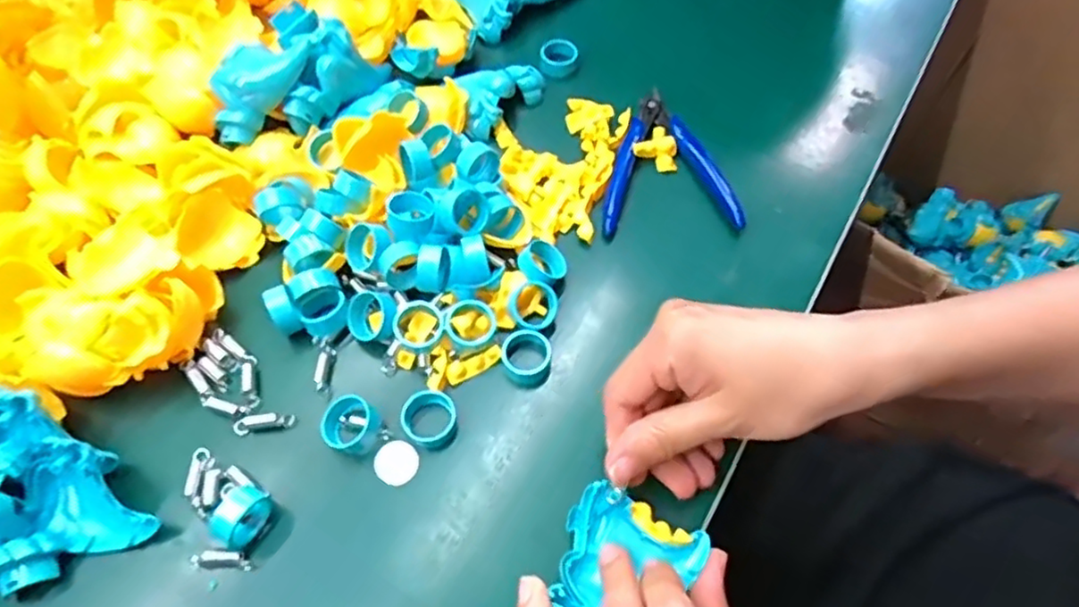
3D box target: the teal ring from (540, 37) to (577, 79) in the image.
[{"bbox_3d":[0.013,-0.168,0.448,0.025,0.016,0.020,2,59,3],"label":"teal ring"}]

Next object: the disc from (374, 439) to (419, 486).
[{"bbox_3d":[-0.068,0.076,0.310,0.020,0.005,0.021,-1,59,1],"label":"disc"}]

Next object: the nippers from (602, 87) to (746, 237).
[{"bbox_3d":[0.073,-0.090,0.397,0.078,0.017,0.105,-4,59,-1],"label":"nippers"}]

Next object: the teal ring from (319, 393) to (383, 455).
[{"bbox_3d":[-0.091,0.058,0.312,0.026,0.012,0.025,-1,59,1],"label":"teal ring"}]

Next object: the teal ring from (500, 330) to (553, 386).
[{"bbox_3d":[-0.006,0.027,0.333,0.025,0.013,0.025,-1,59,1],"label":"teal ring"}]

